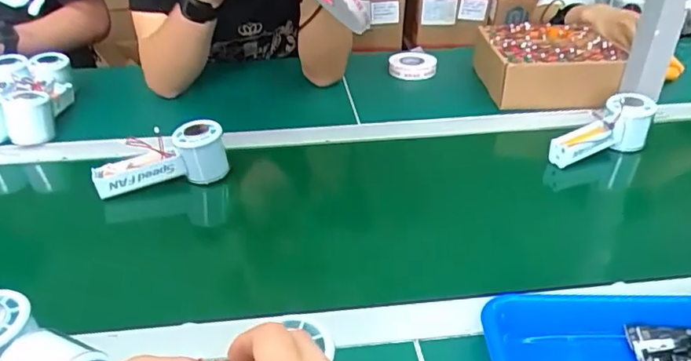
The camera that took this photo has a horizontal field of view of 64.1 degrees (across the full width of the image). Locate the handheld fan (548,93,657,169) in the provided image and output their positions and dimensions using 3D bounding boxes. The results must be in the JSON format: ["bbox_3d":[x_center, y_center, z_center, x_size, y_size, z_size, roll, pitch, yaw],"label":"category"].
[{"bbox_3d":[0.326,-0.057,0.715,0.155,0.061,0.048,-25,38,-9],"label":"handheld fan"}]

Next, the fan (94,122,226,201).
[{"bbox_3d":[-0.217,-0.019,0.650,0.147,0.076,0.050,-15,36,-19],"label":"fan"}]

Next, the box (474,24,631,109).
[{"bbox_3d":[0.313,-0.177,0.862,0.190,0.084,0.147,0,34,3],"label":"box"}]

